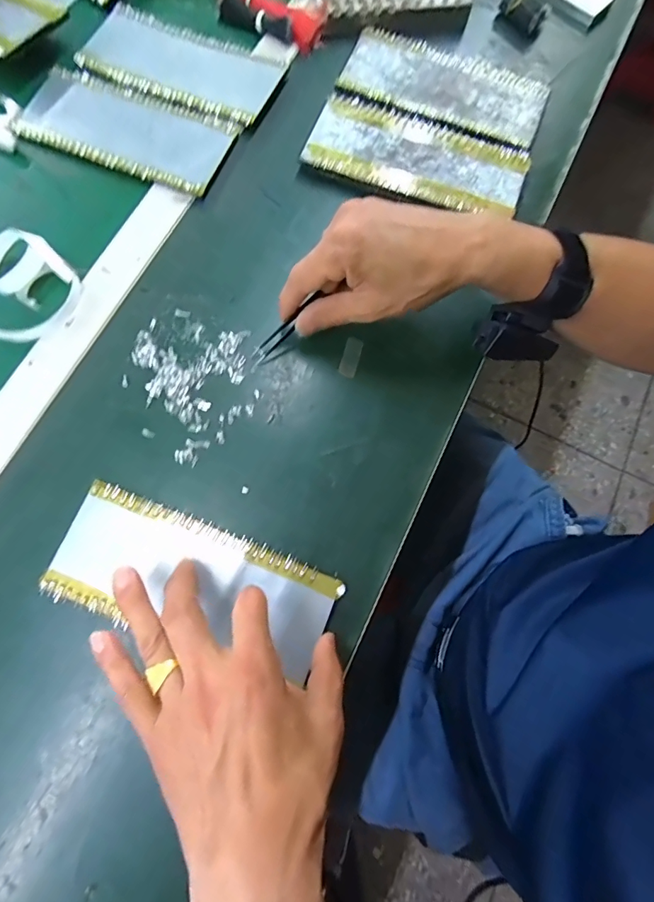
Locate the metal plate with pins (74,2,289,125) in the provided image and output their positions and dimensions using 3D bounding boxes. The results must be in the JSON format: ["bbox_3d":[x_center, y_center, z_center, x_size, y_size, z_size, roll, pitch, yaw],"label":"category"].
[{"bbox_3d":[-0.146,-0.390,0.445,0.195,0.005,0.089,24,77,5],"label":"metal plate with pins"}]

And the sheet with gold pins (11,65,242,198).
[{"bbox_3d":[-0.194,-0.308,0.422,0.204,0.009,0.088,21,77,4],"label":"sheet with gold pins"}]

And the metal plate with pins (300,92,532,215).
[{"bbox_3d":[0.085,-0.276,0.416,0.198,0.010,0.094,20,77,4],"label":"metal plate with pins"}]

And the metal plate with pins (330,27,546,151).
[{"bbox_3d":[0.119,-0.367,0.447,0.198,0.007,0.094,25,77,5],"label":"metal plate with pins"}]

